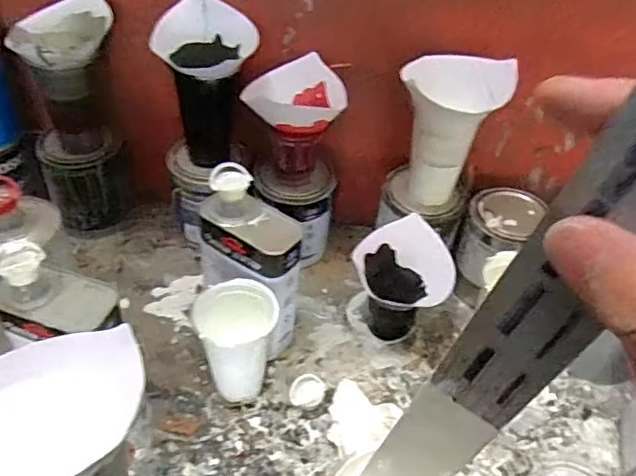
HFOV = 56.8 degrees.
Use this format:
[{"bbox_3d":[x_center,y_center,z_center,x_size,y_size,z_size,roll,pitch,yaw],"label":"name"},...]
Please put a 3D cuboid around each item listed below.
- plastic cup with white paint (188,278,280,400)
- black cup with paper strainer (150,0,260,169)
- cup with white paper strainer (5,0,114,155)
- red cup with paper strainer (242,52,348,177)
[{"bbox_3d":[-0.089,0.115,0.645,0.082,0.147,0.068,-16,49,-20],"label":"plastic cup with white paint"},{"bbox_3d":[-0.137,-0.188,0.726,0.089,0.181,0.105,34,52,25],"label":"black cup with paper strainer"},{"bbox_3d":[-0.296,-0.182,0.722,0.110,0.184,0.099,-13,49,-18],"label":"cup with white paper strainer"},{"bbox_3d":[-0.029,-0.146,0.731,0.118,0.119,0.091,9,46,3],"label":"red cup with paper strainer"}]

